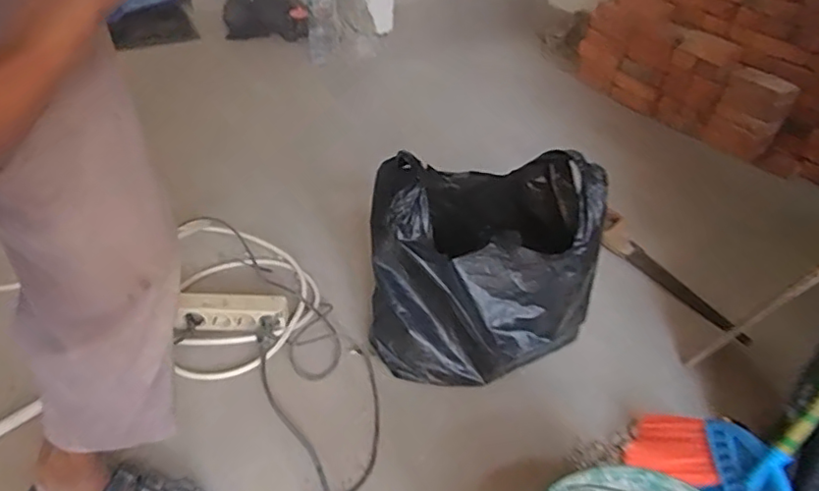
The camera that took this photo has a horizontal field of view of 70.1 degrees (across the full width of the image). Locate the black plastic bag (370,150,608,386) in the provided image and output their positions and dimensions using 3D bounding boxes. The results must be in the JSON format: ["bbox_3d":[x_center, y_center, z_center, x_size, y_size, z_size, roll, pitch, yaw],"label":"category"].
[{"bbox_3d":[0.110,0.037,1.011,0.351,0.336,0.281,-8,40,-11],"label":"black plastic bag"}]

